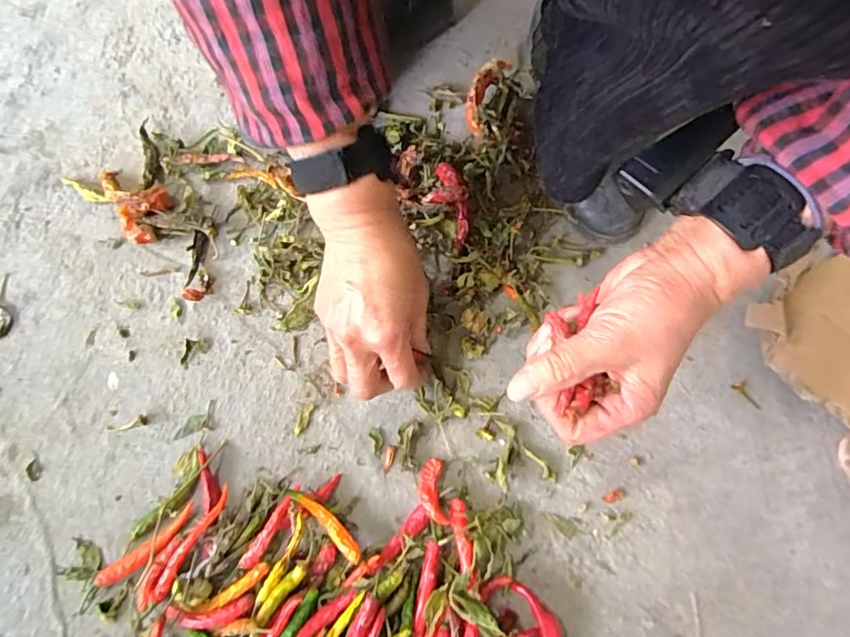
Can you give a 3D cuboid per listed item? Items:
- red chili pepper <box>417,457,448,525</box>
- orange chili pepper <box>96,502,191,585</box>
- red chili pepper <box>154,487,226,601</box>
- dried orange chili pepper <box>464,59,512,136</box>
[{"bbox_3d":[0.005,0.131,0.395,0.020,0.015,0.047,-5,73,1],"label":"red chili pepper"},{"bbox_3d":[-0.207,0.170,0.387,0.078,0.010,0.016,-37,75,-9],"label":"orange chili pepper"},{"bbox_3d":[-0.173,0.164,0.384,0.014,0.016,0.090,31,76,11],"label":"red chili pepper"},{"bbox_3d":[0.054,-0.210,0.495,0.028,0.011,0.071,22,92,9],"label":"dried orange chili pepper"}]

